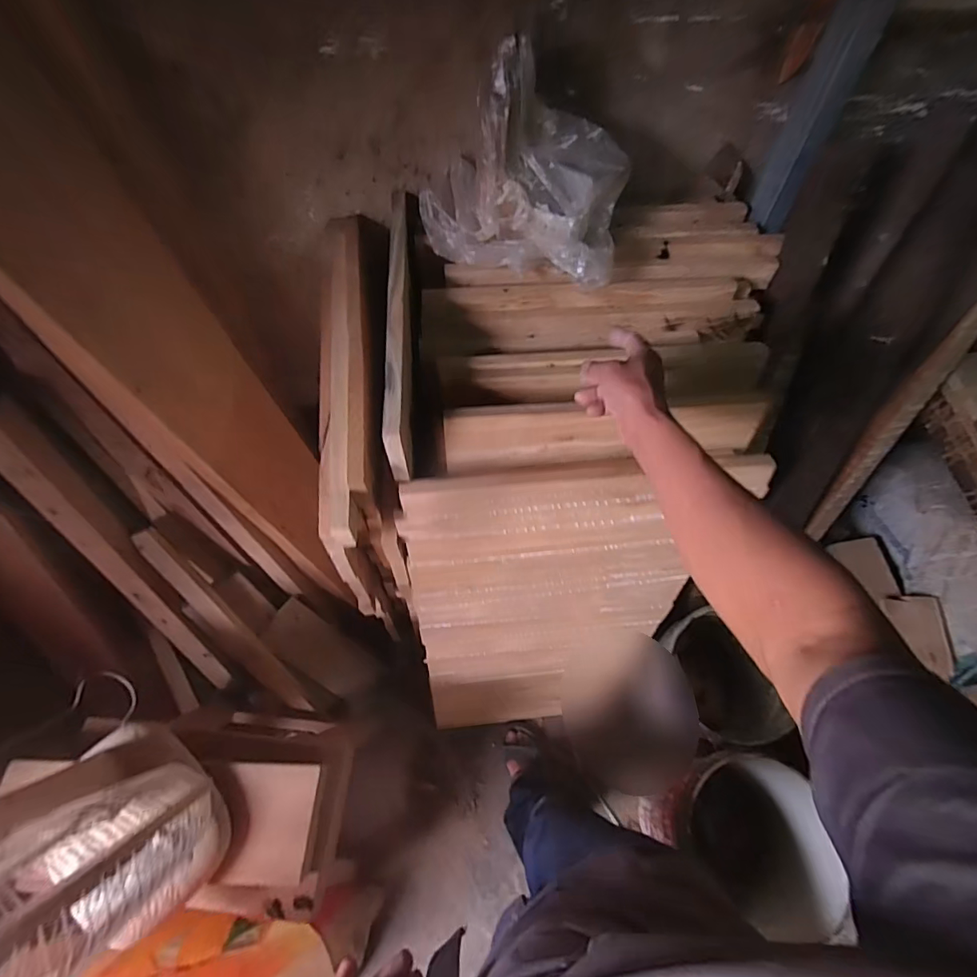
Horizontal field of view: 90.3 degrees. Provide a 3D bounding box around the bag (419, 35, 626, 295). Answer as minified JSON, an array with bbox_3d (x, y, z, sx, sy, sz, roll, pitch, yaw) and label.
[{"bbox_3d":[0.041,-0.395,0.613,0.273,0.199,0.137,15,64,7],"label":"bag"}]

